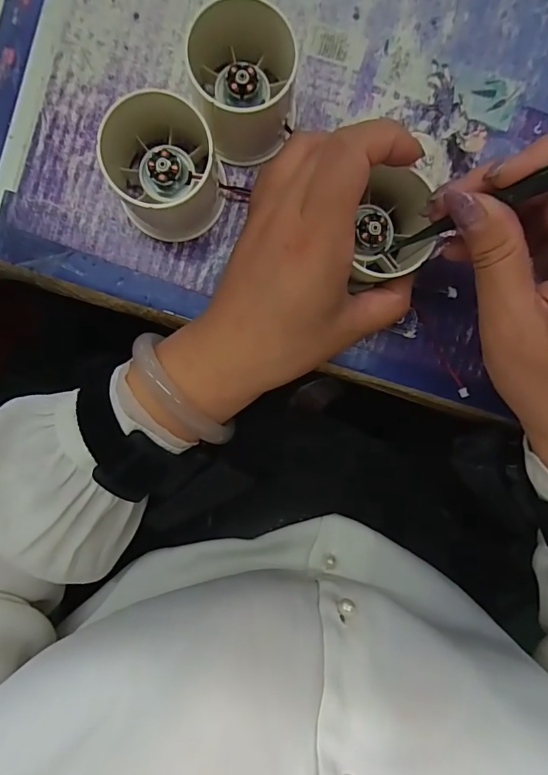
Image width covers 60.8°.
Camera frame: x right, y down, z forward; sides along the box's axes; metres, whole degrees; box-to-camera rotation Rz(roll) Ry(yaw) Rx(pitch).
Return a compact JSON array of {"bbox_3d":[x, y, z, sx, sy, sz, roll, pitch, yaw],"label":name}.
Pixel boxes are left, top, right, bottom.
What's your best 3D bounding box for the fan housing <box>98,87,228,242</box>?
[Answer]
[{"bbox_3d":[-0.053,-0.110,0.228,0.053,0.054,0.057,0,94,-2],"label":"fan housing"}]

